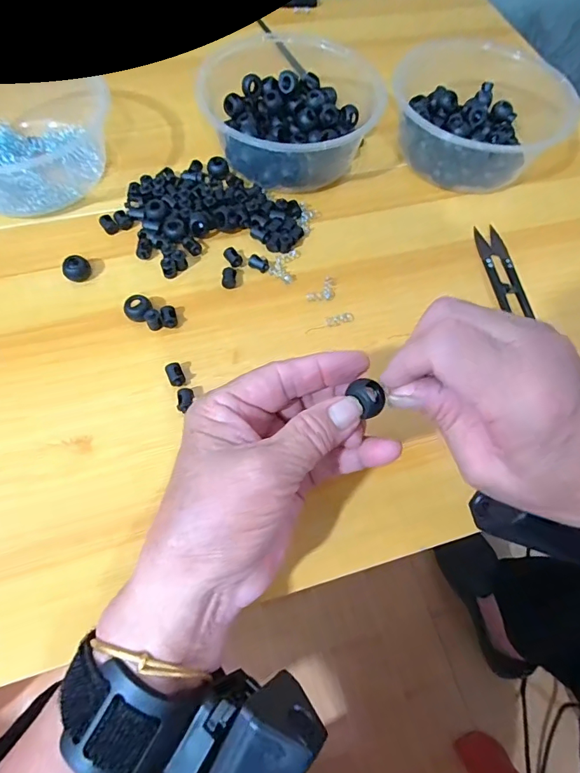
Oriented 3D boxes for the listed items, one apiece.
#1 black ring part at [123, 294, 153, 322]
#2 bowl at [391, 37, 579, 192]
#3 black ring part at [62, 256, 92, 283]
[{"bbox_3d":[-0.099,-0.051,0.288,0.016,0.012,0.016,1,63,-3],"label":"black ring part"},{"bbox_3d":[0.162,-0.236,0.374,0.139,0.046,0.139,1,63,-3],"label":"bowl"},{"bbox_3d":[-0.146,-0.081,0.298,0.017,0.011,0.014,-31,69,-17],"label":"black ring part"}]

